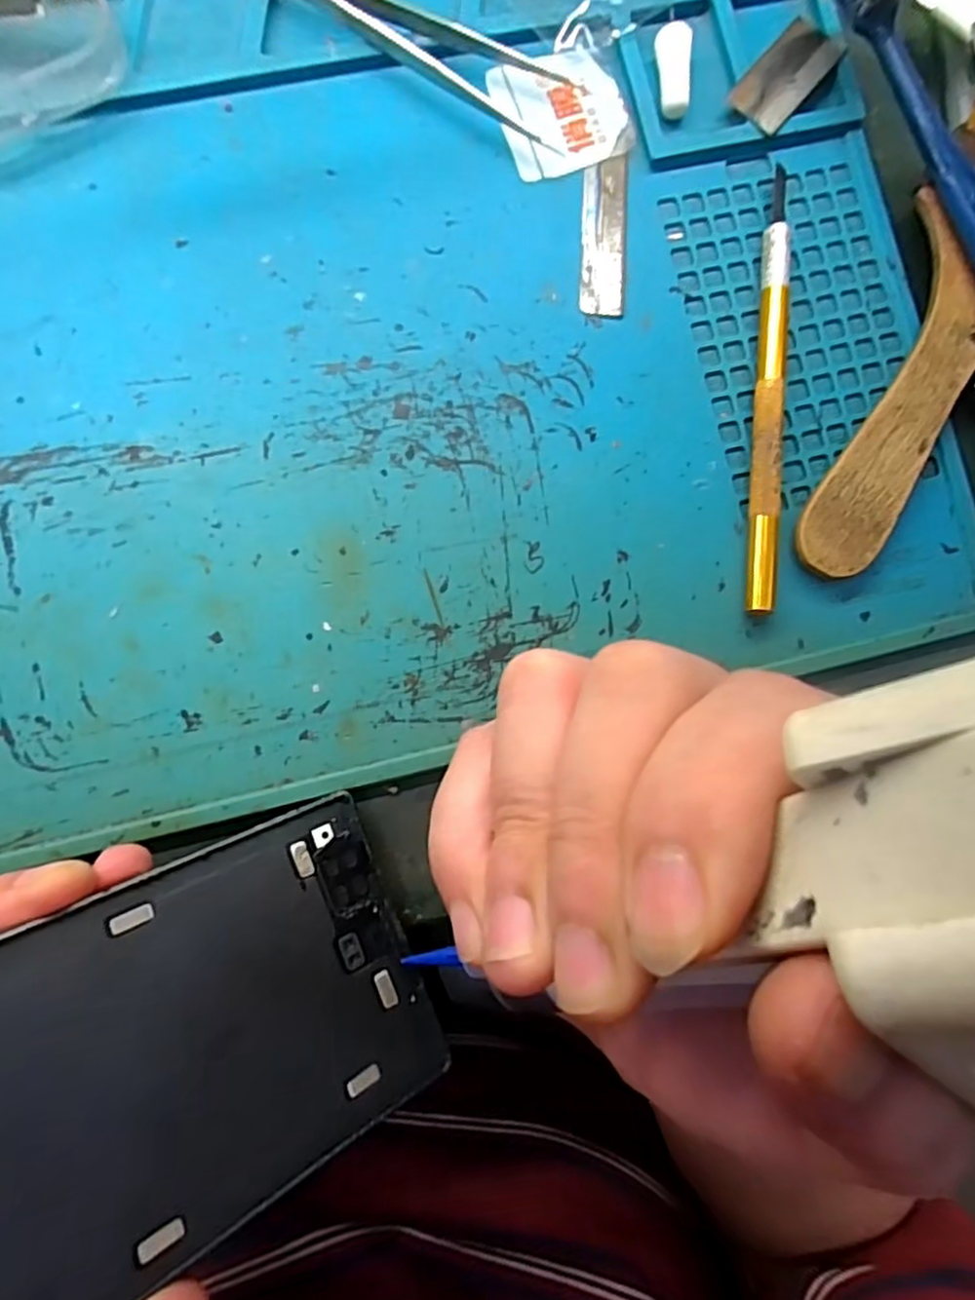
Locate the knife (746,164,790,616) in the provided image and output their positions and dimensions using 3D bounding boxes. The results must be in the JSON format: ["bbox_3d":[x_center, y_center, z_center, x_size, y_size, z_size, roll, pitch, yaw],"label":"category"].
[{"bbox_3d":[0.083,-0.077,0.195,0.008,0.009,0.132,5,87,-3],"label":"knife"}]

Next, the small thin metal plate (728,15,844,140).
[{"bbox_3d":[0.091,-0.175,0.202,0.018,0.004,0.036,41,88,2],"label":"small thin metal plate"}]

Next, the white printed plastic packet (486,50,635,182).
[{"bbox_3d":[0.023,-0.163,0.200,0.037,0.005,0.036,-19,88,-1],"label":"white printed plastic packet"}]

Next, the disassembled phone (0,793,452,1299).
[{"bbox_3d":[-0.088,0.094,0.131,0.161,0.004,0.074,-18,82,-35],"label":"disassembled phone"}]

